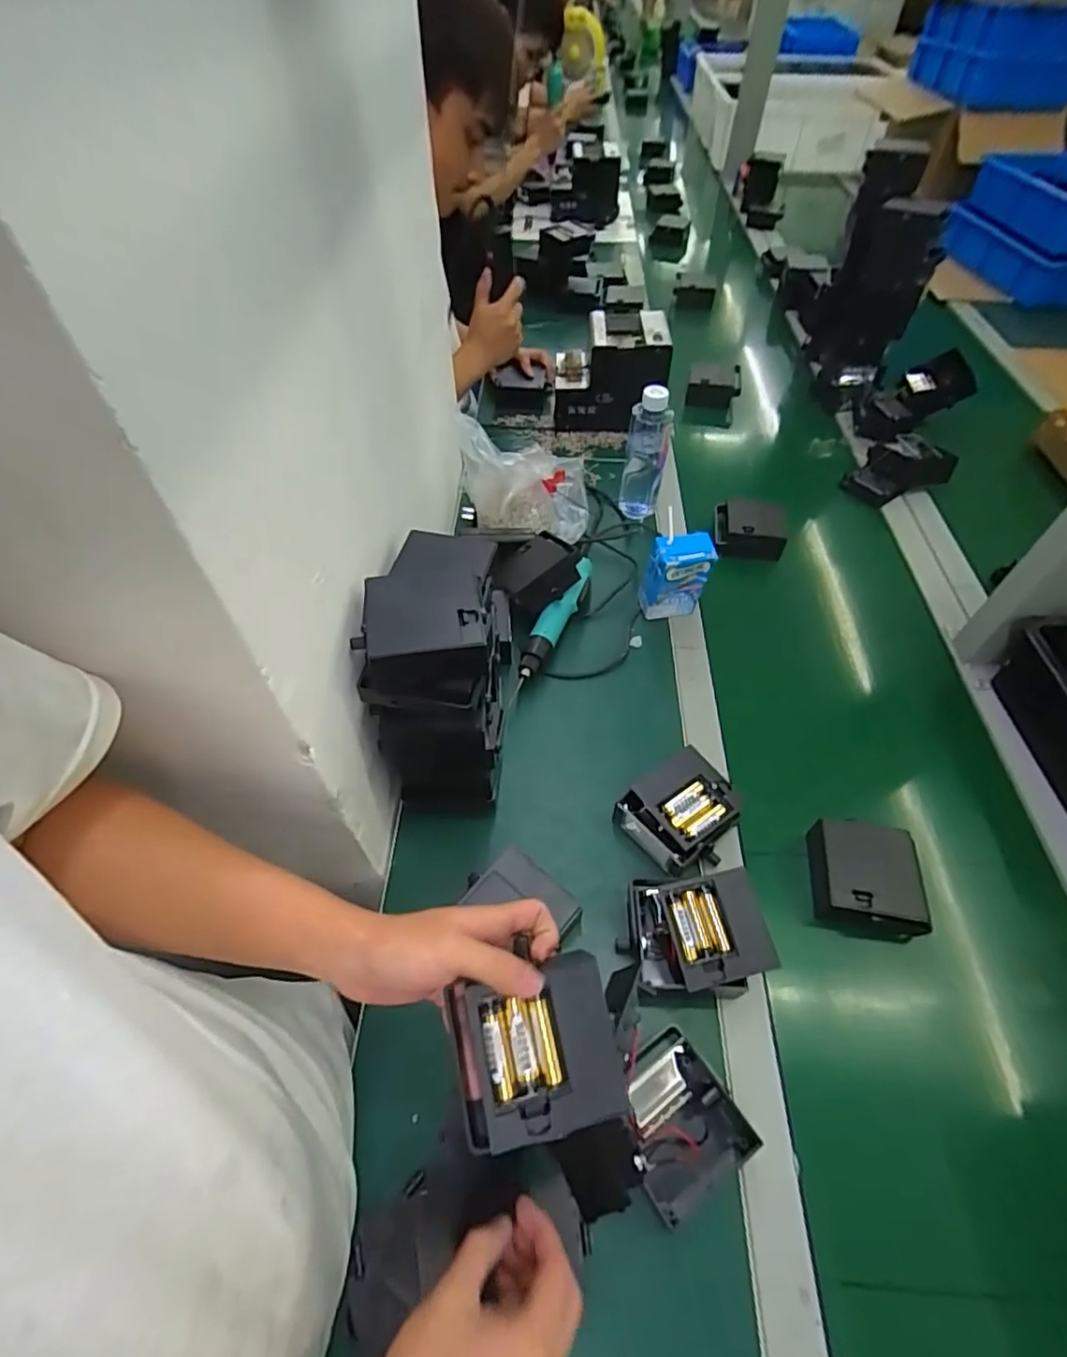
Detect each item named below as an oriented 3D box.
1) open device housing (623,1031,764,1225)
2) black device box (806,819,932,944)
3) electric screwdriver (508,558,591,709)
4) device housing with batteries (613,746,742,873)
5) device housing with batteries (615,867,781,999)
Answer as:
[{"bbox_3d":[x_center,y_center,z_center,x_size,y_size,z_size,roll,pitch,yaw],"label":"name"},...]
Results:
[{"bbox_3d":[0.104,0.324,0.445,0.085,0.042,0.093,-26,57,-18],"label":"open device housing"},{"bbox_3d":[0.303,0.182,0.559,0.090,0.041,0.096,8,54,6],"label":"black device box"},{"bbox_3d":[0.022,-0.069,0.725,0.028,0.063,0.223,21,56,15],"label":"electric screwdriver"},{"bbox_3d":[0.143,0.135,0.584,0.096,0.060,0.095,-33,60,-22],"label":"device housing with batteries"},{"bbox_3d":[0.134,0.218,0.514,0.114,0.066,0.090,1,53,1],"label":"device housing with batteries"}]

